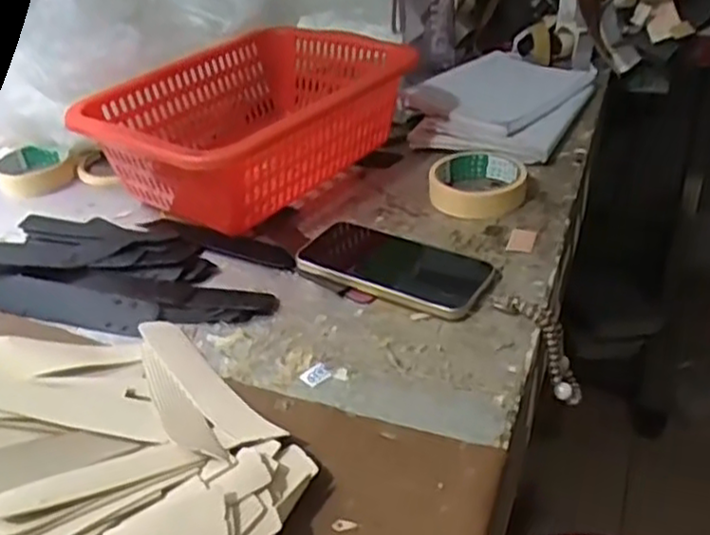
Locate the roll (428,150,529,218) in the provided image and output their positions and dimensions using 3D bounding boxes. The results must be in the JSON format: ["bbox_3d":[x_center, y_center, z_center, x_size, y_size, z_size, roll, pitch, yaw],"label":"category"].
[{"bbox_3d":[0.121,-0.086,0.711,0.091,0.027,0.106,4,35,12],"label":"roll"}]

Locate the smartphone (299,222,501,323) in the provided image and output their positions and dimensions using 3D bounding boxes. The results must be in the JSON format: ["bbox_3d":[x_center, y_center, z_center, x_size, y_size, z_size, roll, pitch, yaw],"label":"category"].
[{"bbox_3d":[0.031,-0.002,0.603,0.164,0.014,0.082,16,40,28],"label":"smartphone"}]

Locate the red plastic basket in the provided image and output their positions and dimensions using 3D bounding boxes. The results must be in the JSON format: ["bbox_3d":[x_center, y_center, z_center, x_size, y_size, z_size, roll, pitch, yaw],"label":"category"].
[{"bbox_3d":[-0.105,-0.144,0.748,0.216,0.109,0.306,22,43,34],"label":"red plastic basket"}]

